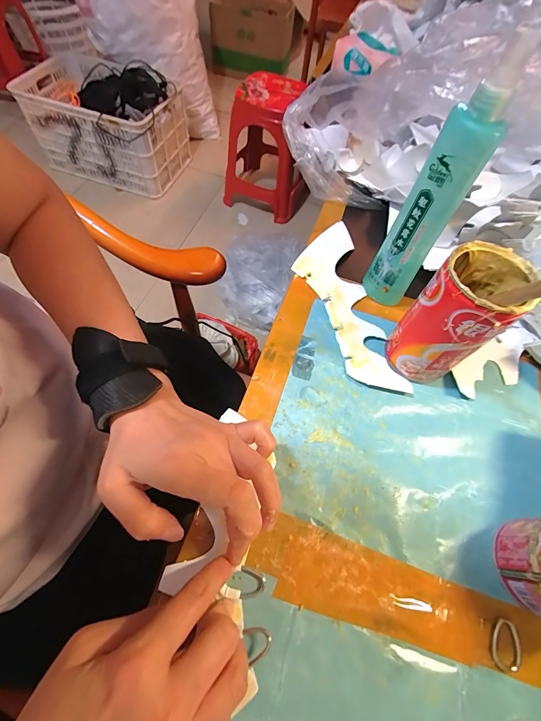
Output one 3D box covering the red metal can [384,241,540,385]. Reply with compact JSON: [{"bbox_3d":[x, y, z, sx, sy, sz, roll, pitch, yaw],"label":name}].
[{"bbox_3d":[0.153,-0.031,0.272,0.060,0.123,0.061,1,61,-2],"label":"red metal can"}]

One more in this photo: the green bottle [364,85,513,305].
[{"bbox_3d":[0.133,-0.125,0.282,0.045,0.190,0.033,37,66,17],"label":"green bottle"}]

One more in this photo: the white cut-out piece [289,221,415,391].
[{"bbox_3d":[0.078,-0.063,0.349,0.071,0.010,0.214,-10,66,-3],"label":"white cut-out piece"}]

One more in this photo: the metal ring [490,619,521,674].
[{"bbox_3d":[0.161,0.195,0.217,0.016,0.007,0.029,25,63,12],"label":"metal ring"}]

